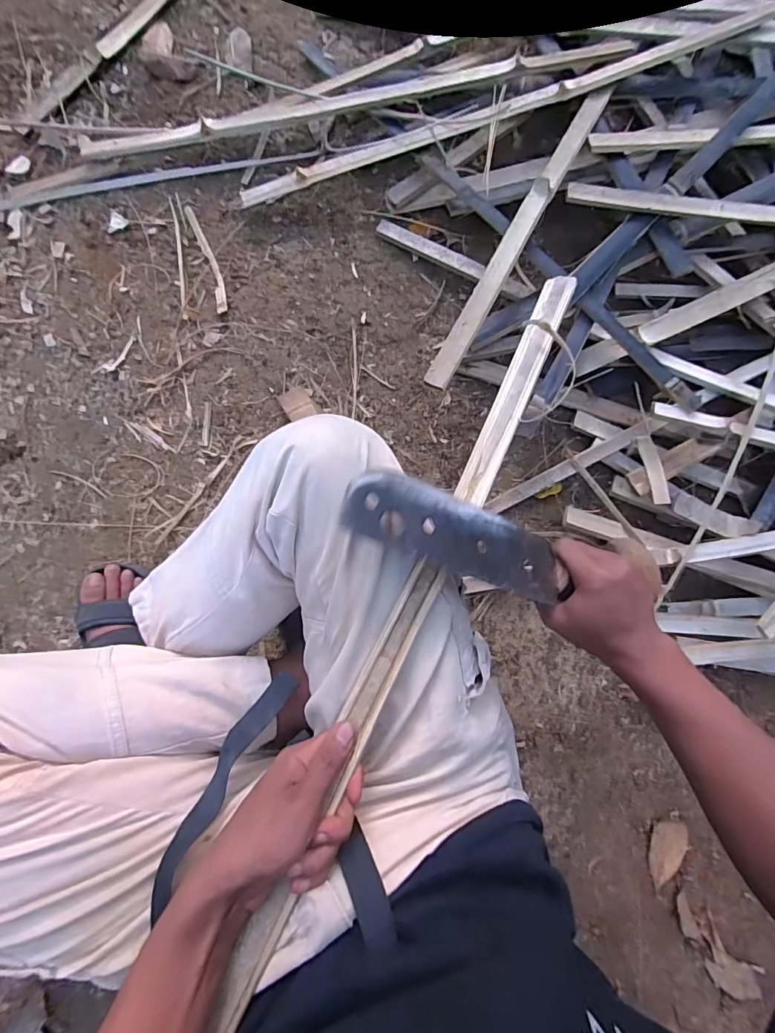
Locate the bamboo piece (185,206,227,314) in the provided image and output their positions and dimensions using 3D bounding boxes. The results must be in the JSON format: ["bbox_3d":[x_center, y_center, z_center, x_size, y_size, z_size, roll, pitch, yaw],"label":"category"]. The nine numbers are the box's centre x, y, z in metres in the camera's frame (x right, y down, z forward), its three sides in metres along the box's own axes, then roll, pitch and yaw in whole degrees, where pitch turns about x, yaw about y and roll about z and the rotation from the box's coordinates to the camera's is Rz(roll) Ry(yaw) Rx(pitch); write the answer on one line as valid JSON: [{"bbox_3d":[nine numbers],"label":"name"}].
[{"bbox_3d":[-0.288,-0.413,0.727,0.022,0.009,0.195,-18,84,-7],"label":"bamboo piece"}]

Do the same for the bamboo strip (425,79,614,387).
[{"bbox_3d":[0.199,-0.424,0.663,0.035,0.009,0.571,26,79,10],"label":"bamboo strip"}]

